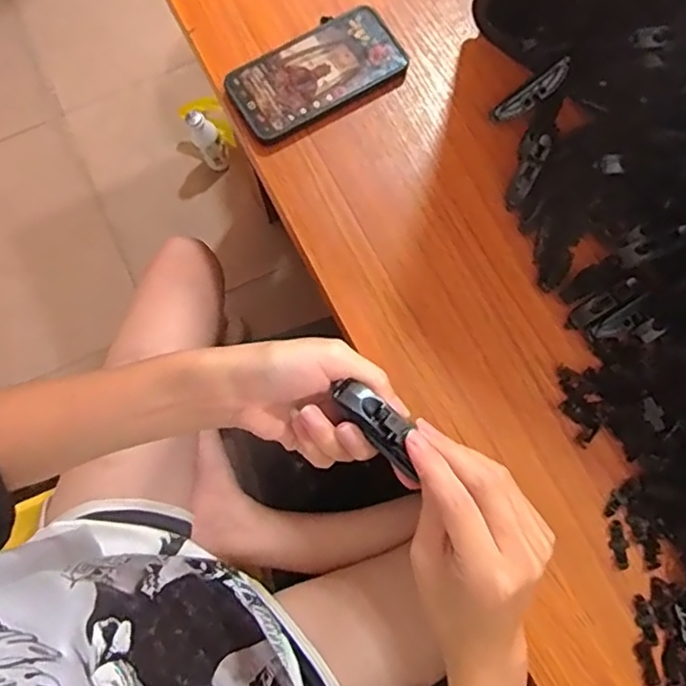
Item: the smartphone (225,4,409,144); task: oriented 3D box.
[{"bbox_3d":[-0.025,-0.251,0.584,0.159,0.016,0.088,-28,78,-6],"label":"smartphone"}]

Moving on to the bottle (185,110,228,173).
[{"bbox_3d":[-0.254,-0.380,1.189,0.052,0.149,0.051,-22,77,-5],"label":"bottle"}]

